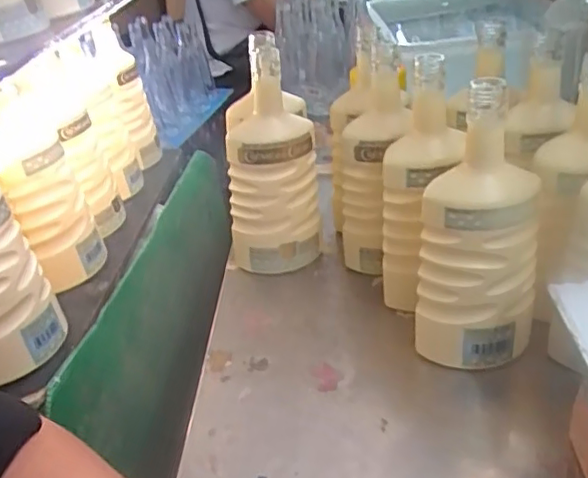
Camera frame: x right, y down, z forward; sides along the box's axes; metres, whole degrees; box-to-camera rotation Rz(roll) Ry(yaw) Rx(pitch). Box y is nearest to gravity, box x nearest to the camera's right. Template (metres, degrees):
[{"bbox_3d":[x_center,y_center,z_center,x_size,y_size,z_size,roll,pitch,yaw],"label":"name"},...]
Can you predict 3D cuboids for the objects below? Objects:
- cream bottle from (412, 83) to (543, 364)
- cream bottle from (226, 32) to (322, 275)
[{"bbox_3d":[0.160,-0.001,0.522,0.098,0.245,0.078,5,32,19],"label":"cream bottle"},{"bbox_3d":[-0.031,-0.082,0.691,0.107,0.263,0.084,-8,30,-2],"label":"cream bottle"}]

